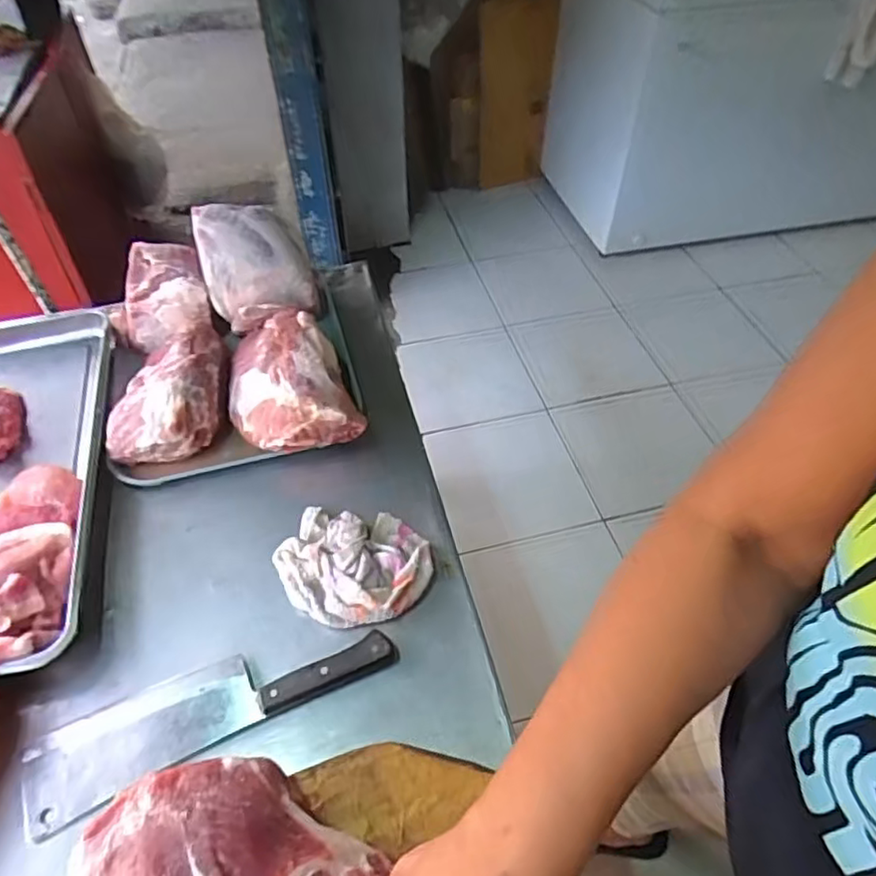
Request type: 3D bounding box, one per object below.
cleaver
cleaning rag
[{"bbox_3d":[-0.227,0.263,0.623,0.355,0.032,0.095,-21,51,-17],"label":"cleaver"},{"bbox_3d":[-0.098,0.139,0.708,0.173,0.034,0.142,7,49,6],"label":"cleaning rag"}]

